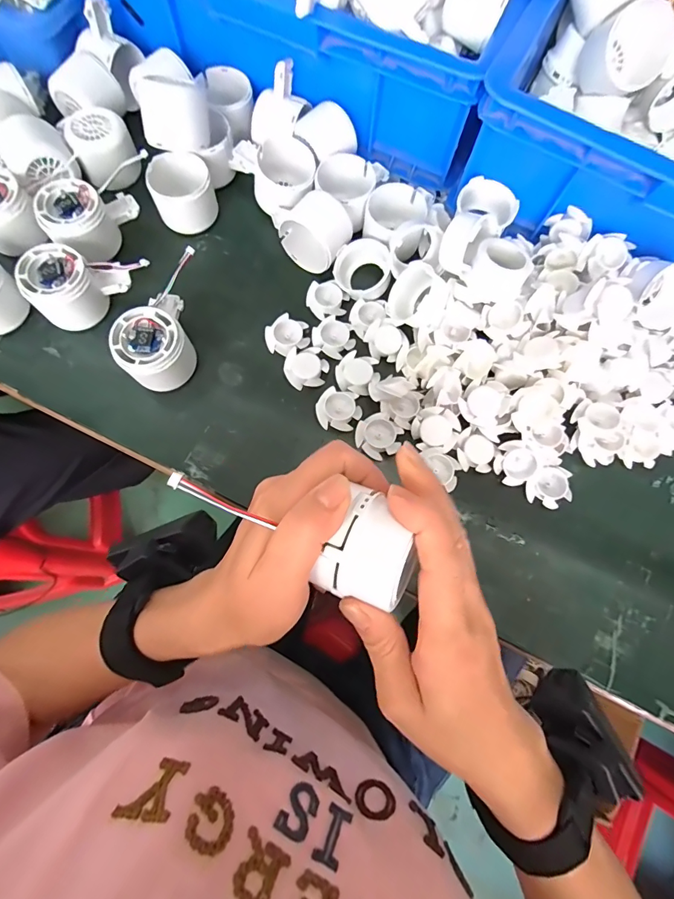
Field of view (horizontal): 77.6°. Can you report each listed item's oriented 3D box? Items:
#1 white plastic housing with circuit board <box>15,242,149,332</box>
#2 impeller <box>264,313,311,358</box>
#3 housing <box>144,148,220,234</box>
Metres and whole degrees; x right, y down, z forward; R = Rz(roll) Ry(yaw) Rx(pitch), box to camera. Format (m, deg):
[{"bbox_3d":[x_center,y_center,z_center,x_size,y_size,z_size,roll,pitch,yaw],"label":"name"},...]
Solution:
[{"bbox_3d":[-0.228,-0.158,0.383,0.105,0.042,0.056,-26,77,-9],"label":"white plastic housing with circuit board"},{"bbox_3d":[-0.047,-0.108,0.401,0.041,0.012,0.038,1,75,-2],"label":"impeller"},{"bbox_3d":[-0.152,-0.253,0.417,0.060,0.044,0.066,-25,76,-9],"label":"housing"}]

